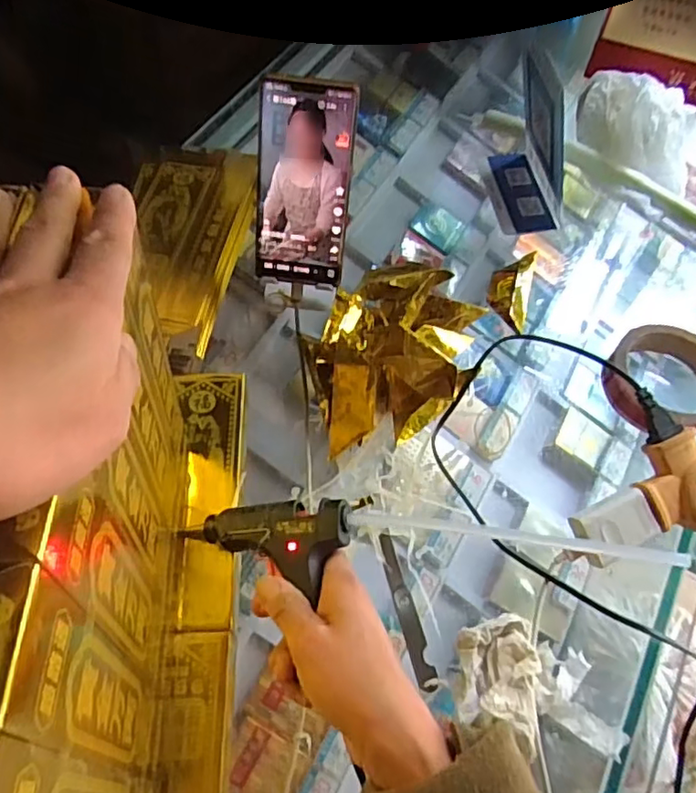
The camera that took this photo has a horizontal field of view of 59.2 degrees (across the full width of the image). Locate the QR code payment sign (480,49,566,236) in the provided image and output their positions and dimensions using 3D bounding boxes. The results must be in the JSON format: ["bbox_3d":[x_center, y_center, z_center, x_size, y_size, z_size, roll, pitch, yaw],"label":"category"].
[{"bbox_3d":[0.184,-0.244,0.617,0.060,0.124,0.114,-4,61,-5],"label":"QR code payment sign"}]

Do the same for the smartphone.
[{"bbox_3d":[-0.036,-0.168,0.496,0.075,0.157,0.007,8,30,2],"label":"smartphone"}]

